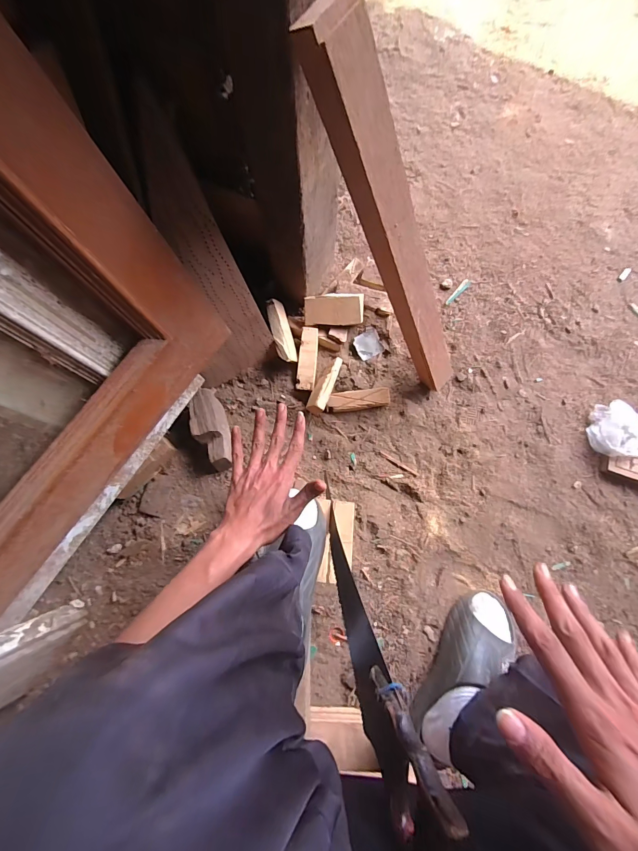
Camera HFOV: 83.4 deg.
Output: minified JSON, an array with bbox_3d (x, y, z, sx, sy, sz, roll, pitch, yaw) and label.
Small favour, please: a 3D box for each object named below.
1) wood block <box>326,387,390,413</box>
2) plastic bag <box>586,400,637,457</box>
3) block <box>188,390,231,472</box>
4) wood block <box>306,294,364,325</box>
[{"bbox_3d":[0.079,-0.053,0.733,0.127,0.026,0.039,-8,79,0],"label":"wood block"},{"bbox_3d":[0.595,0.007,0.715,0.098,0.042,0.113,-6,80,0],"label":"plastic bag"},{"bbox_3d":[-0.209,0.010,0.703,0.060,0.065,0.159,-19,79,-3],"label":"block"},{"bbox_3d":[0.032,-0.235,0.726,0.121,0.021,0.061,0,115,-3],"label":"wood block"}]

